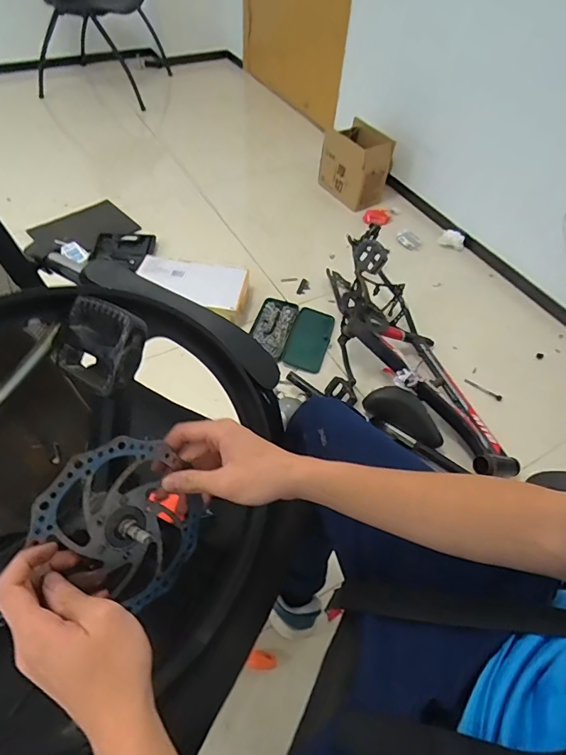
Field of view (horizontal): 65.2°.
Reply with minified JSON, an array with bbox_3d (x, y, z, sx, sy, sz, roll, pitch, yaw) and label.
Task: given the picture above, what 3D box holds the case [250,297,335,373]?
[{"bbox_3d":[0.026,-0.143,1.418,0.242,0.045,0.238,16,52,8],"label":"case"}]

